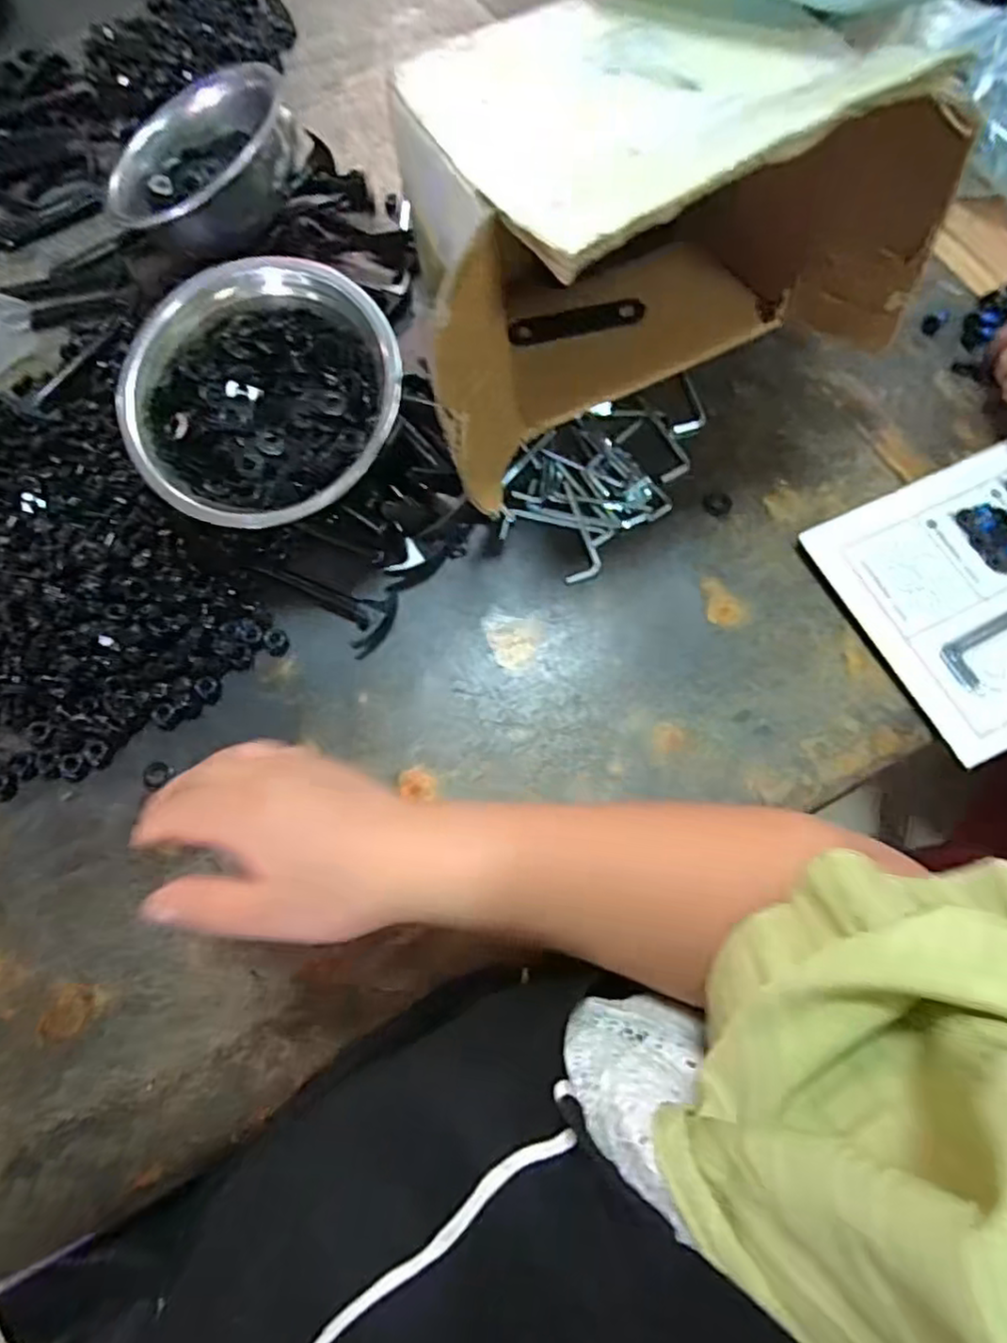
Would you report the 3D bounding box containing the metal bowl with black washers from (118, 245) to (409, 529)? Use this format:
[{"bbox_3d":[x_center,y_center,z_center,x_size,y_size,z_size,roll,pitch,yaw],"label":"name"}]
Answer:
[{"bbox_3d":[-0.163,-0.187,0.445,0.182,0.067,0.182,45,94,5],"label":"metal bowl with black washers"}]

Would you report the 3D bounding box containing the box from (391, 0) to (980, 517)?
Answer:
[{"bbox_3d":[0.076,-0.299,0.445,0.328,0.222,0.233,-24,72,-8],"label":"box"}]

